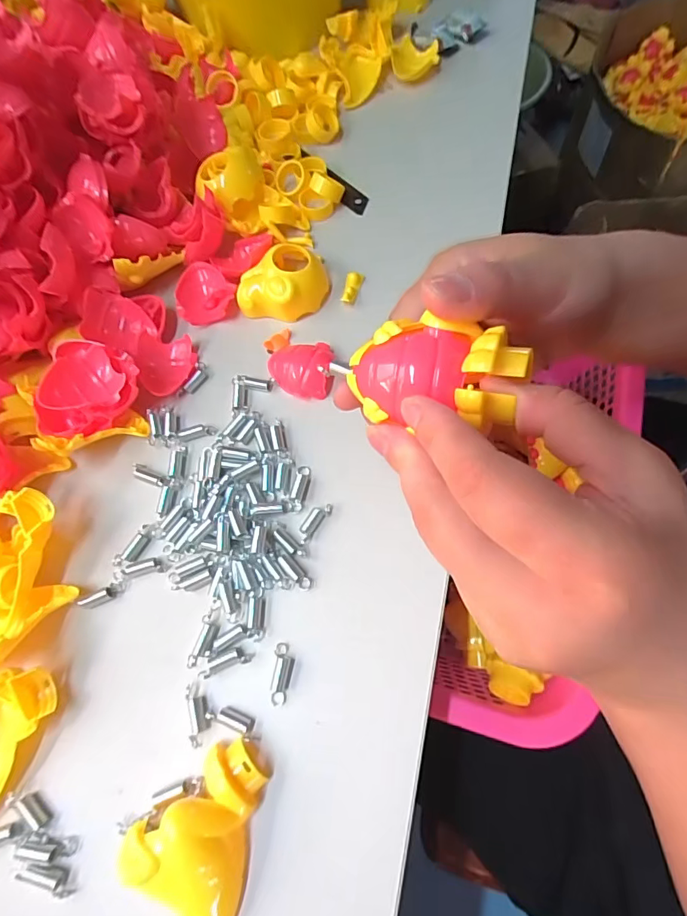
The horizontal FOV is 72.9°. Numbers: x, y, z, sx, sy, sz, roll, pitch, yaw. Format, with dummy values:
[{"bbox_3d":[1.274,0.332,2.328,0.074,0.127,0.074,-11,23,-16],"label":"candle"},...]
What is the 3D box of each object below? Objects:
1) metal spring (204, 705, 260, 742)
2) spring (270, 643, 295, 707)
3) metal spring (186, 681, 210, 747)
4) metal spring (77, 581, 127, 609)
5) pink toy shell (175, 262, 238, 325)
[{"bbox_3d":[-0.052,0.127,0.225,0.027,0.005,0.008,22,70,13],"label":"metal spring"},{"bbox_3d":[-0.030,0.108,0.232,0.010,0.006,0.029,2,67,5],"label":"spring"},{"bbox_3d":[-0.071,0.125,0.227,0.010,0.005,0.028,-11,67,0],"label":"metal spring"},{"bbox_3d":[-0.130,0.075,0.251,0.024,0.006,0.007,-26,68,-7],"label":"metal spring"},{"bbox_3d":[-0.095,-0.114,0.320,0.040,0.014,0.041,-2,67,4],"label":"pink toy shell"}]

